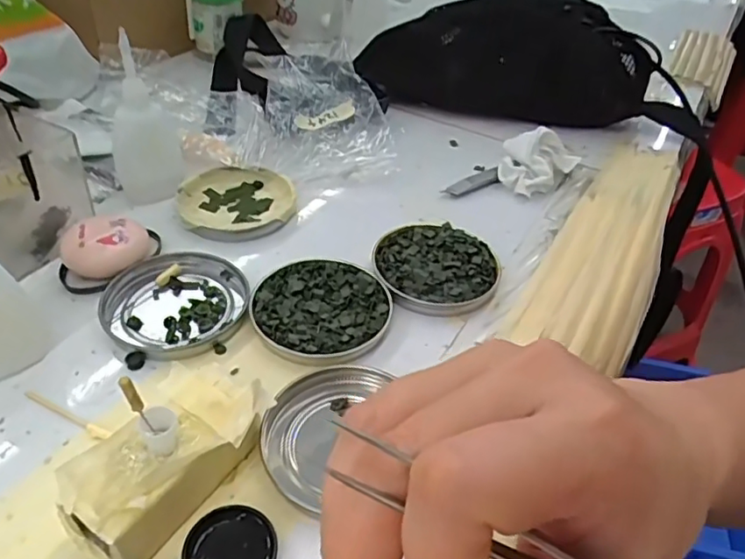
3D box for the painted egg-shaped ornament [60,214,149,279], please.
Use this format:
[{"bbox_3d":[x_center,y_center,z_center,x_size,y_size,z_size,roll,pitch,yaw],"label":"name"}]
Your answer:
[{"bbox_3d":[-0.161,-0.020,0.356,0.047,0.023,0.036,-18,47,-24],"label":"painted egg-shaped ornament"}]

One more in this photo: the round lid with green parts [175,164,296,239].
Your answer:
[{"bbox_3d":[-0.094,-0.054,0.412,0.078,0.013,0.070,-4,43,-9],"label":"round lid with green parts"}]

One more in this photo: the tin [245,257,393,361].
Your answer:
[{"bbox_3d":[-0.029,0.016,0.337,0.077,0.009,0.080,3,42,-2],"label":"tin"}]

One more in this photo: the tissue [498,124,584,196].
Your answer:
[{"bbox_3d":[0.127,-0.091,0.452,0.055,0.037,0.049,16,42,13],"label":"tissue"}]

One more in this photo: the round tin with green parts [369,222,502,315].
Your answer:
[{"bbox_3d":[0.040,-0.011,0.373,0.077,0.011,0.082,3,42,-2],"label":"round tin with green parts"}]

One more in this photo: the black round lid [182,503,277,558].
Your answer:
[{"bbox_3d":[-0.056,0.108,0.235,0.035,0.006,0.032,3,42,-2],"label":"black round lid"}]

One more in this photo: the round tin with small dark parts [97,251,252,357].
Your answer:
[{"bbox_3d":[-0.111,0.013,0.340,0.082,0.012,0.074,-19,47,-24],"label":"round tin with small dark parts"}]

